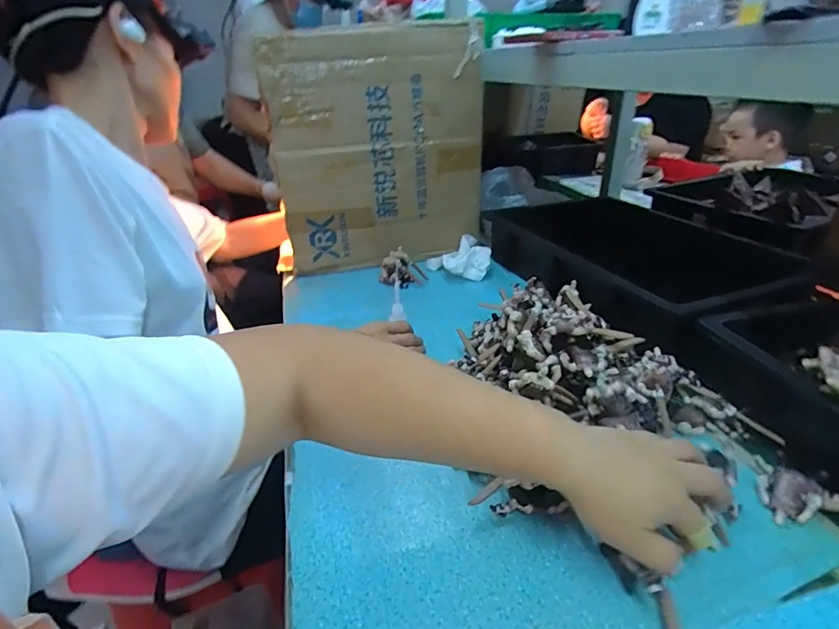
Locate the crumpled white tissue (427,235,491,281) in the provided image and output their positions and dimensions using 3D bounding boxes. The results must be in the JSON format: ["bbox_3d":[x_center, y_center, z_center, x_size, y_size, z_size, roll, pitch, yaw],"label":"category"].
[{"bbox_3d":[0.082,-0.106,0.855,0.116,0.041,0.119,-14,31,-19],"label":"crumpled white tissue"}]

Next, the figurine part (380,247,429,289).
[{"bbox_3d":[-0.030,-0.083,0.820,0.082,0.055,0.049,1,29,5],"label":"figurine part"}]

